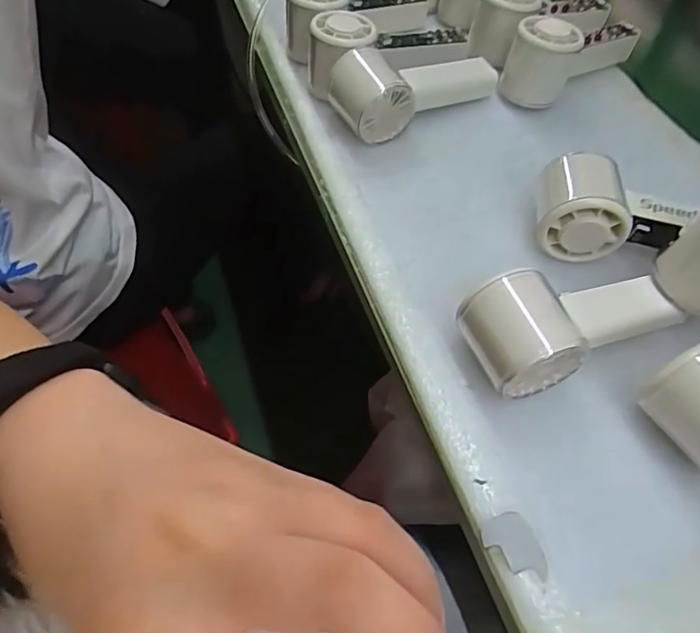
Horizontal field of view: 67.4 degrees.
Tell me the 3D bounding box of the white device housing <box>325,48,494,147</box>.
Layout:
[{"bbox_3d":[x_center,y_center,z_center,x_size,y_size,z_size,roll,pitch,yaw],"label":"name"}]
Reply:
[{"bbox_3d":[0.063,-0.197,0.454,0.150,0.058,0.063,-15,57,-11],"label":"white device housing"}]

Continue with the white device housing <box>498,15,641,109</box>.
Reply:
[{"bbox_3d":[0.208,-0.252,0.490,0.149,0.066,0.055,-33,61,-21],"label":"white device housing"}]

